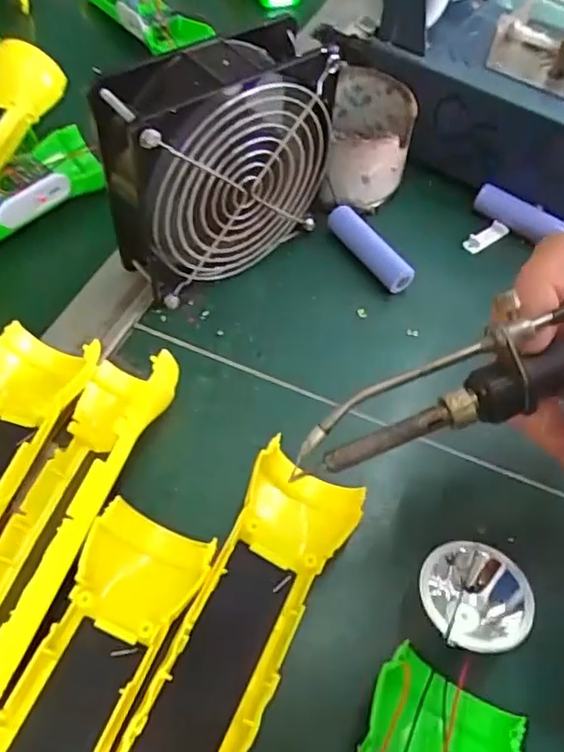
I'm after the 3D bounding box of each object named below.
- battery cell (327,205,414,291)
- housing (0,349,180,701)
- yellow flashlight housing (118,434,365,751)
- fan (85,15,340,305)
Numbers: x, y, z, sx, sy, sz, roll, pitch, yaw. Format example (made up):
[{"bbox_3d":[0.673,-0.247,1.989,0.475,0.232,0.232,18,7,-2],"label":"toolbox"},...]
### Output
[{"bbox_3d":[0.054,-0.078,0.368,0.013,0.017,0.066,-30,63,-22],"label":"battery cell"},{"bbox_3d":[-0.096,0.053,0.260,0.045,0.033,0.173,19,57,8],"label":"housing"},{"bbox_3d":[-0.018,0.105,0.232,0.044,0.032,0.155,23,58,11],"label":"yellow flashlight housing"},{"bbox_3d":[-0.031,-0.108,0.320,0.114,0.121,0.048,-27,62,-21],"label":"fan"}]

